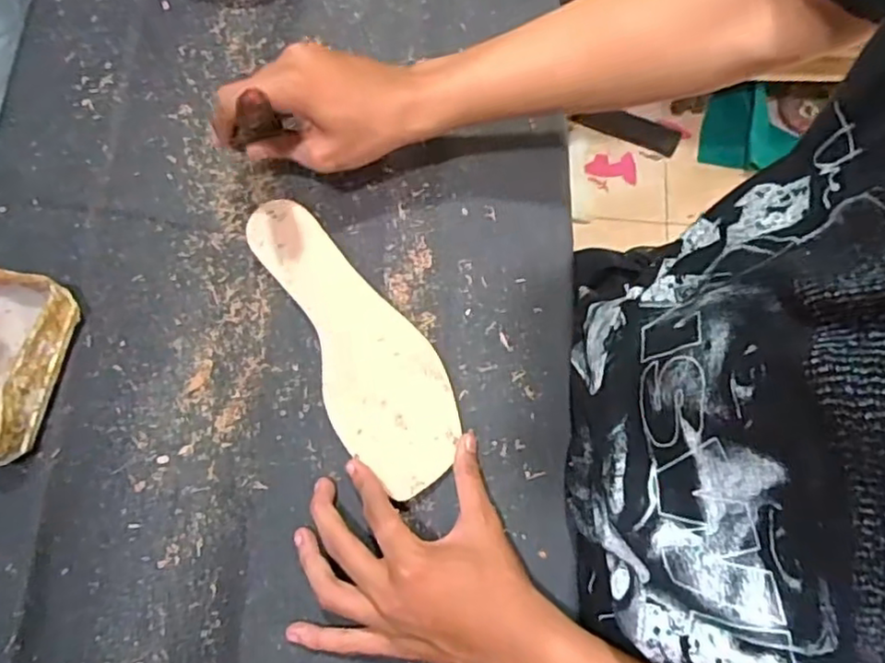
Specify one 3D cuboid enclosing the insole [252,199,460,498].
[{"bbox_3d":[-0.063,0.000,0.465,0.084,0.010,0.238,-26,75,-7],"label":"insole"}]

